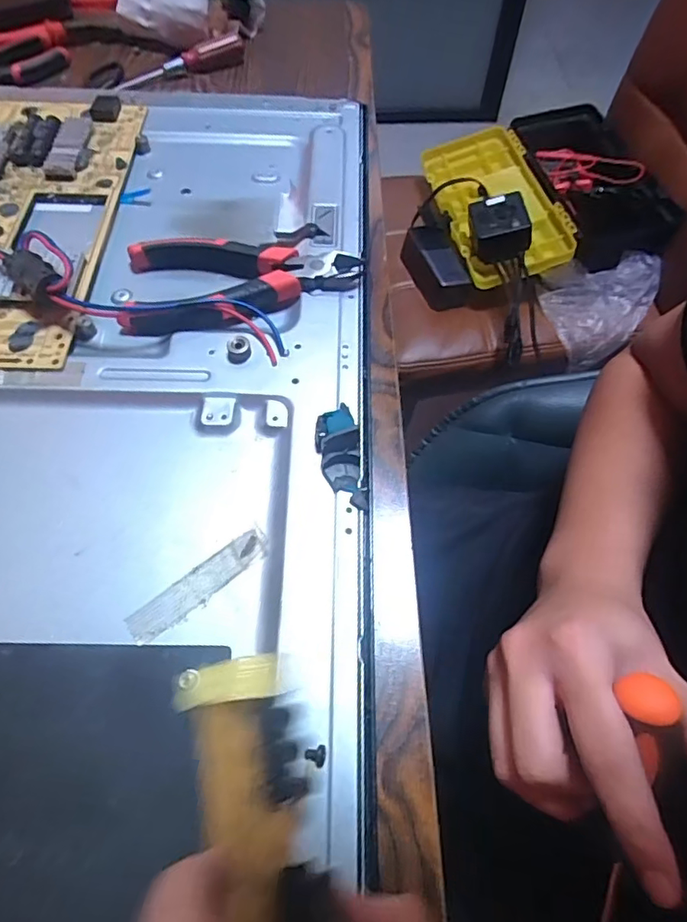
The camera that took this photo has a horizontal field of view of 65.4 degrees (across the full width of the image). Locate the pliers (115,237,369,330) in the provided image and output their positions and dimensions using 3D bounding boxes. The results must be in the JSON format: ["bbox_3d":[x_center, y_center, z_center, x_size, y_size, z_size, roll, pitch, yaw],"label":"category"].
[{"bbox_3d":[-0.066,-0.122,0.352,0.151,0.020,0.067,-7,62,-6],"label":"pliers"}]

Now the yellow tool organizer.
[{"bbox_3d":[0.215,-0.381,0.779,0.140,0.054,0.292,-14,62,-8],"label":"yellow tool organizer"}]

